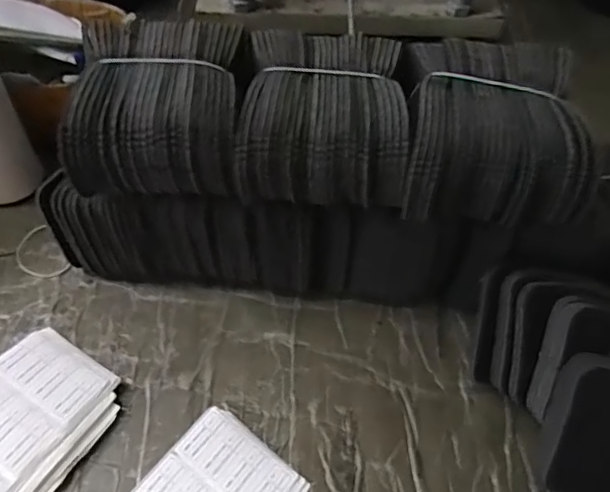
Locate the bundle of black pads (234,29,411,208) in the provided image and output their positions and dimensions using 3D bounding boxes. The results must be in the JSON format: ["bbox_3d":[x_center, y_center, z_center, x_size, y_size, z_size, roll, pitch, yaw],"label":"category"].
[{"bbox_3d":[0.014,-0.096,0.403,0.109,0.054,0.128,5,54,0],"label":"bundle of black pads"}]

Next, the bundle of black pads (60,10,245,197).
[{"bbox_3d":[-0.101,-0.100,0.410,0.118,0.066,0.129,0,54,-3],"label":"bundle of black pads"}]

